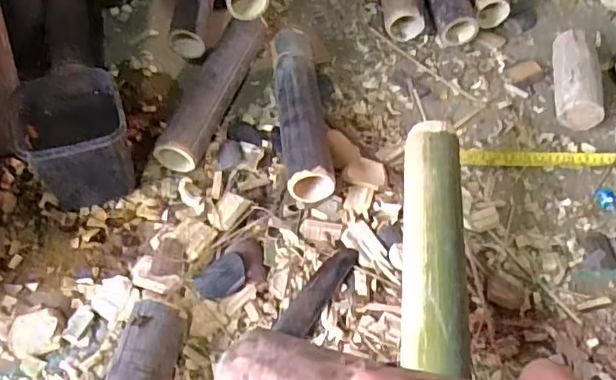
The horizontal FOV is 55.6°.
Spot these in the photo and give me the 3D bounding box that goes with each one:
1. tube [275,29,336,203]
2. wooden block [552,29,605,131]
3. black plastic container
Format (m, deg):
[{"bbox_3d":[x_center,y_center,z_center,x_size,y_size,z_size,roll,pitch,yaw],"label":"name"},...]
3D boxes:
[{"bbox_3d":[-0.010,-0.104,0.756,0.054,0.055,0.254,-4,55,-5],"label":"tube"},{"bbox_3d":[0.380,-0.156,0.831,0.055,0.060,0.164,8,55,3],"label":"wooden block"},{"bbox_3d":[-0.265,-0.050,0.680,0.111,0.120,0.117,-17,58,-14],"label":"black plastic container"}]

